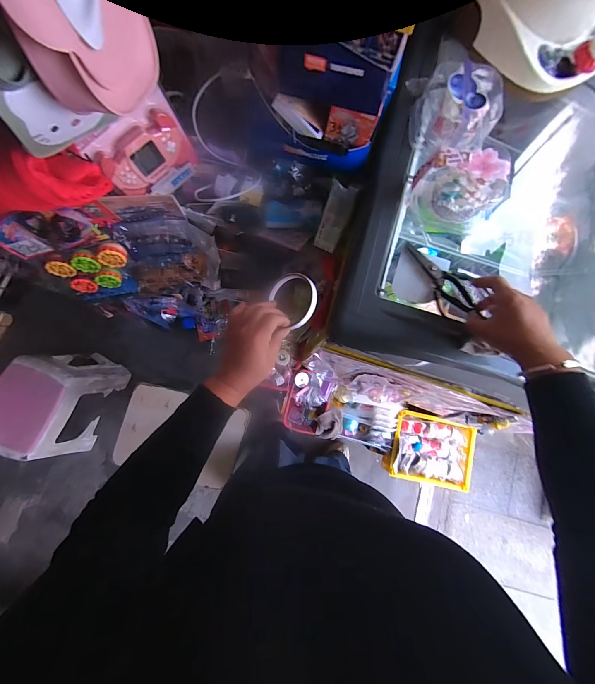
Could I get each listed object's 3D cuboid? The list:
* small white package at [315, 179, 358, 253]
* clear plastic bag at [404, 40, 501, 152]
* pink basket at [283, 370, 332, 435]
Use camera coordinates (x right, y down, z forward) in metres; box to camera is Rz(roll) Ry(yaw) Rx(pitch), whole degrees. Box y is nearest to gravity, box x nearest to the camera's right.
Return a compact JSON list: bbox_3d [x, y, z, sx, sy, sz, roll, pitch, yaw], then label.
[{"bbox_3d":[0.073,-0.244,0.572,0.049,0.125,0.019,20,40,-2],"label":"small white package"},{"bbox_3d":[0.261,-0.390,0.475,0.119,0.077,0.148,-3,83,-5],"label":"clear plastic bag"},{"bbox_3d":[0.037,0.211,1.024,0.145,0.079,0.213,14,82,-2],"label":"pink basket"}]

